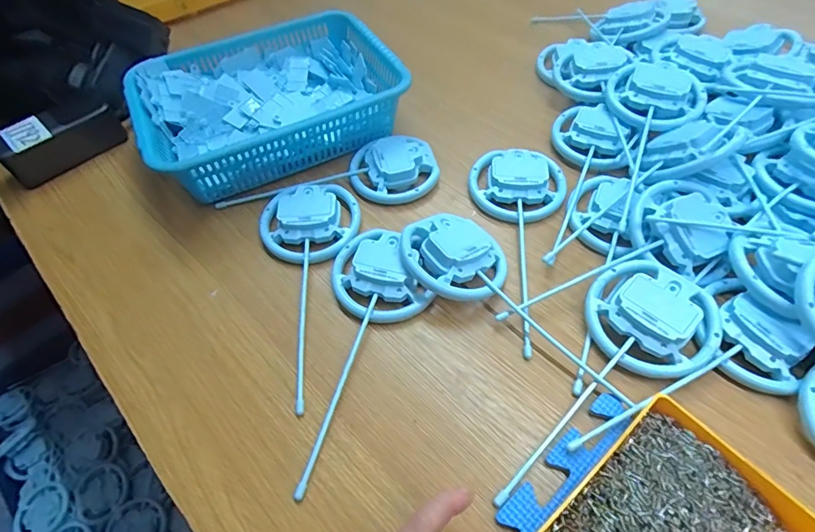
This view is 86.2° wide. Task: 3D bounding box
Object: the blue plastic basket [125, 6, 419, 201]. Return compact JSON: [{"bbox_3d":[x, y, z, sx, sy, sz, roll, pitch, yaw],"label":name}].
[{"bbox_3d":[-0.168,-0.201,0.539,0.285,0.082,0.216,-26,58,-14],"label":"blue plastic basket"}]

